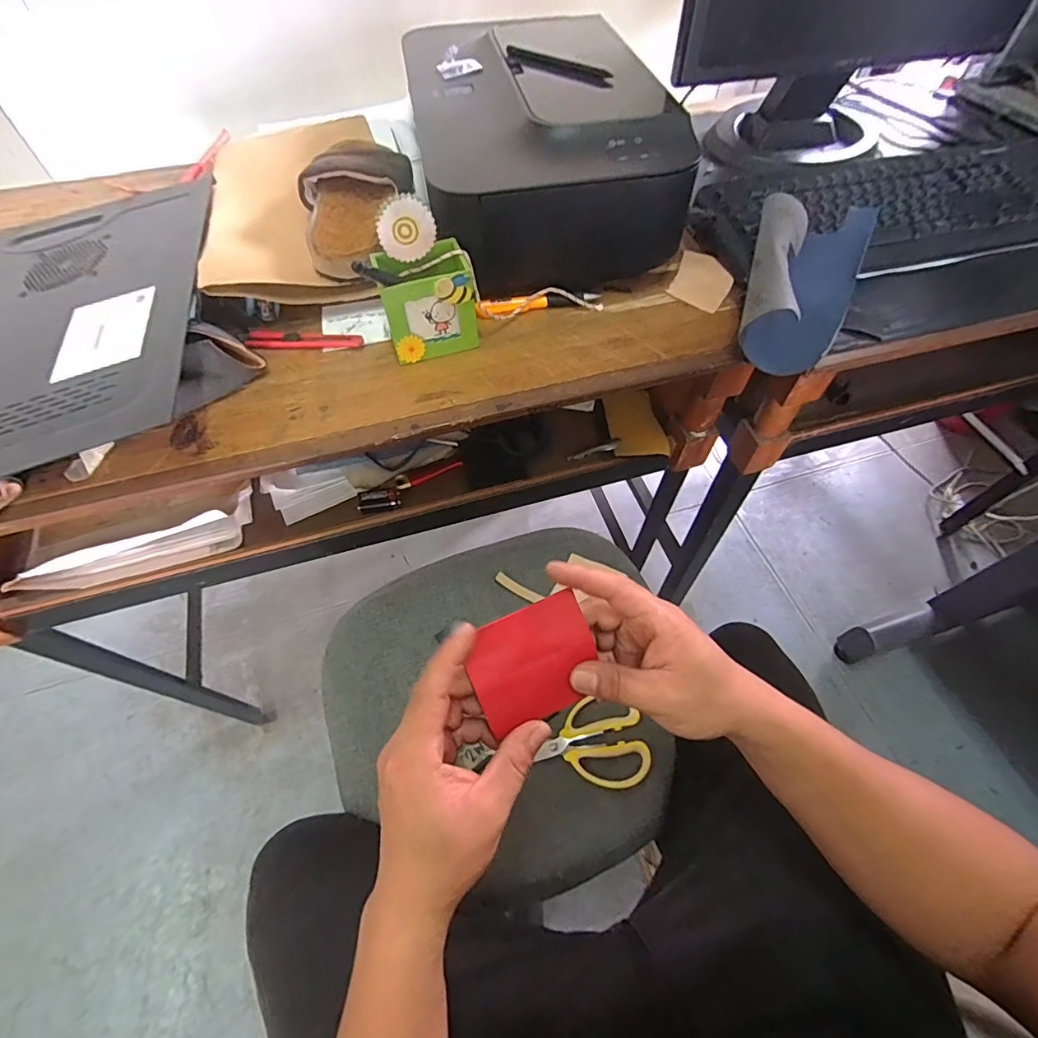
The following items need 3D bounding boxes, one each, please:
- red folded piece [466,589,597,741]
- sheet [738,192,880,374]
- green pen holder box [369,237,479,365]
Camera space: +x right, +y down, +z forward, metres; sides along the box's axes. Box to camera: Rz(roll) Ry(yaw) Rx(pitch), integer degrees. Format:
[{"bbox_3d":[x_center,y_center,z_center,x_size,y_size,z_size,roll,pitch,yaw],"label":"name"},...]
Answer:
[{"bbox_3d":[0.010,0.085,0.293,0.072,0.004,0.063,-23,91,-13],"label":"red folded piece"},{"bbox_3d":[0.268,-0.233,0.468,0.102,0.064,0.202,21,61,12],"label":"sheet"},{"bbox_3d":[-0.081,-0.196,0.444,0.079,0.073,0.053,-17,61,-10],"label":"green pen holder box"}]

